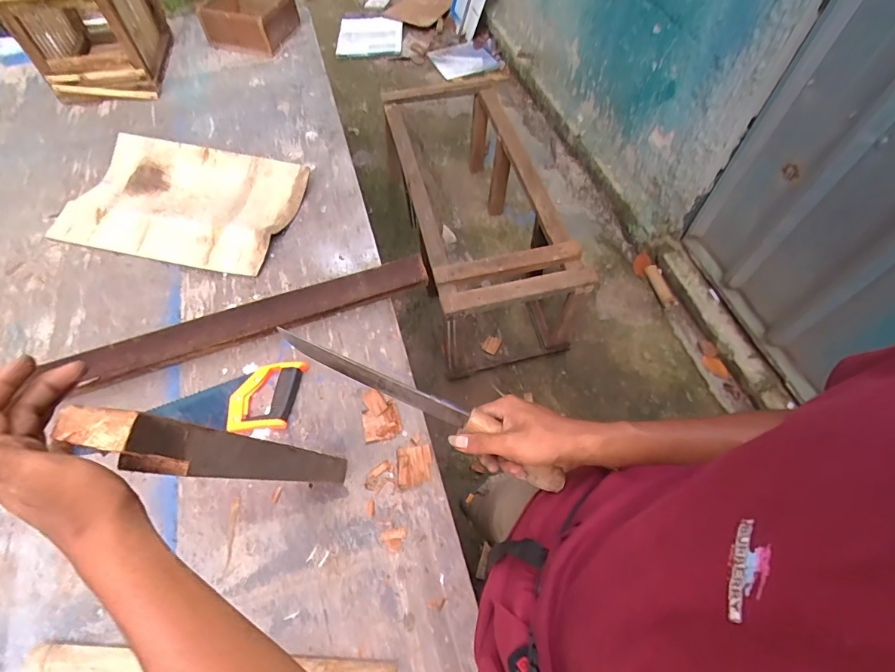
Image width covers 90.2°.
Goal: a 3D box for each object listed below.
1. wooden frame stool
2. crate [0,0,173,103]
[{"bbox_3d":[0.094,-0.464,1.712,0.459,0.428,1.129,-12,60,-6],"label":"wooden frame stool"},{"bbox_3d":[-0.984,-0.870,1.193,0.311,0.313,0.335,-9,60,-4],"label":"crate"}]

